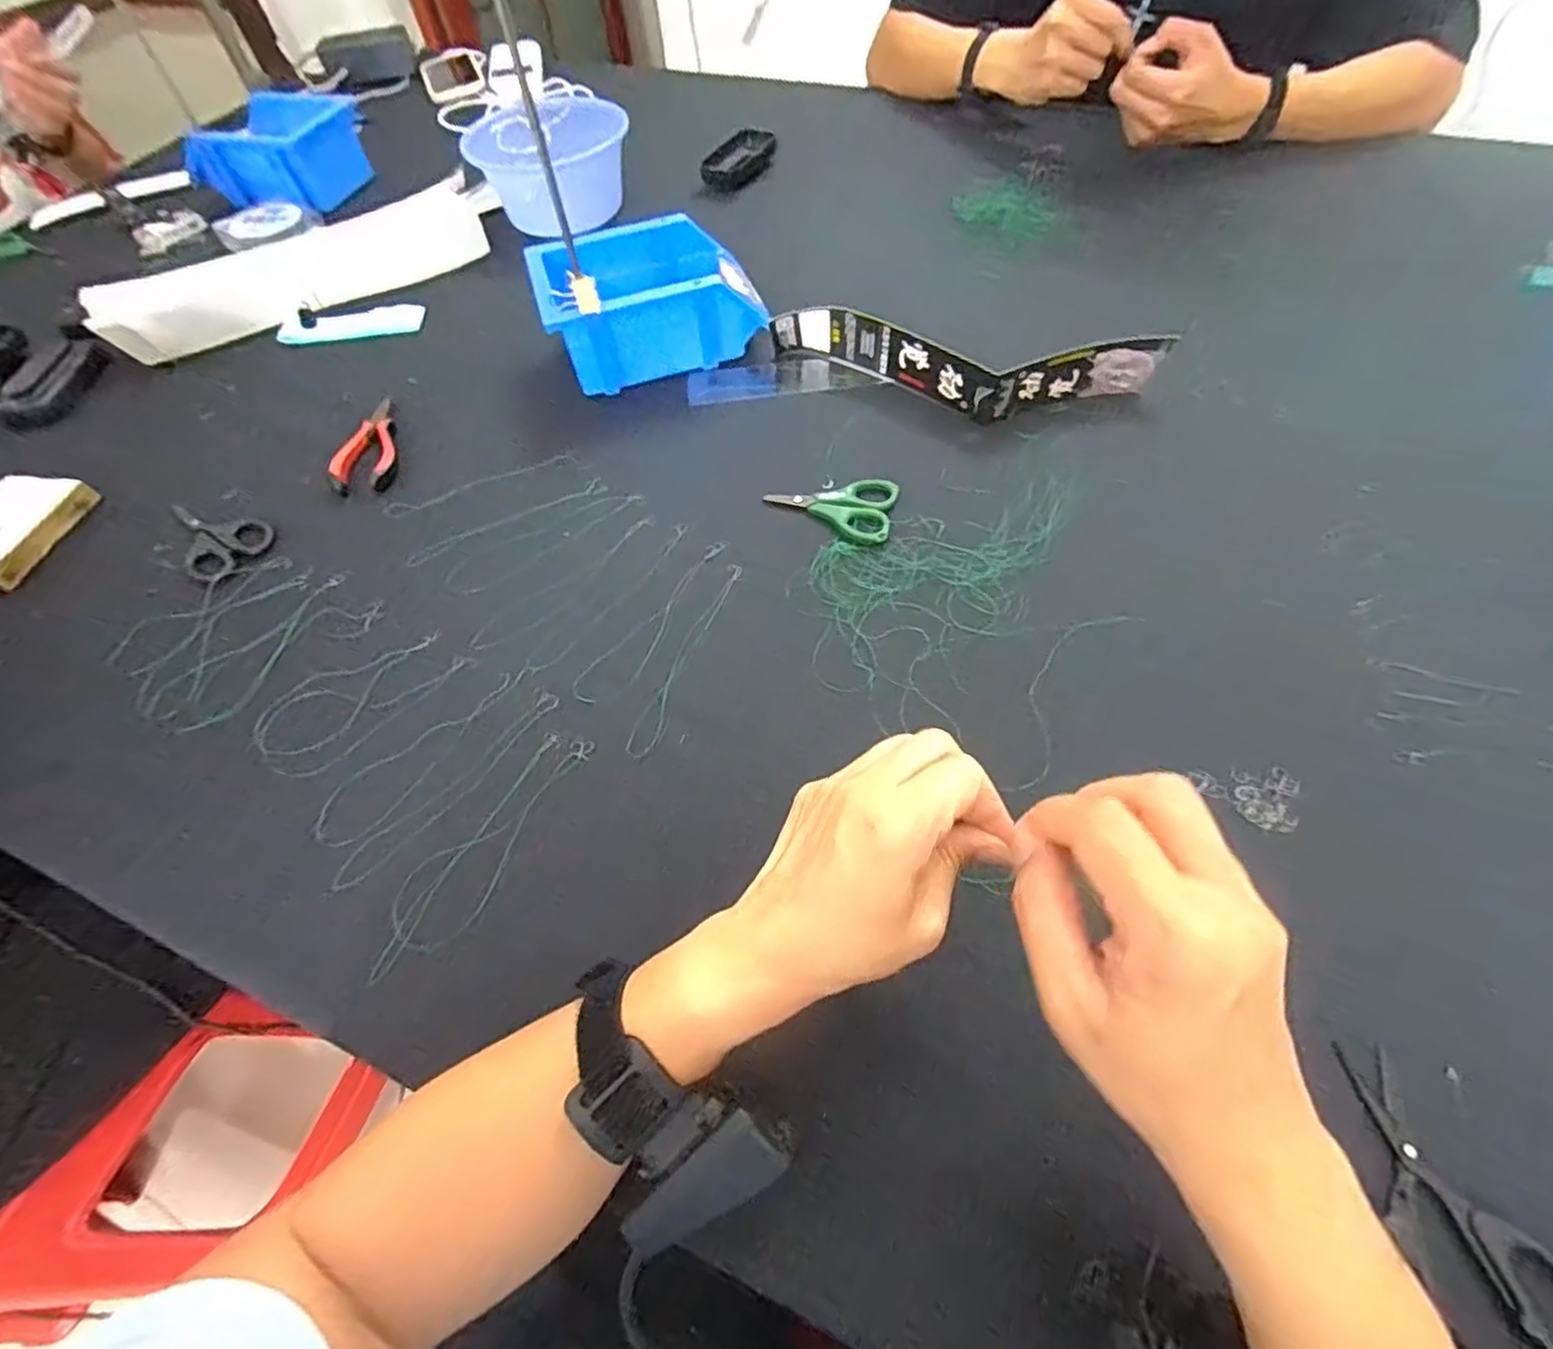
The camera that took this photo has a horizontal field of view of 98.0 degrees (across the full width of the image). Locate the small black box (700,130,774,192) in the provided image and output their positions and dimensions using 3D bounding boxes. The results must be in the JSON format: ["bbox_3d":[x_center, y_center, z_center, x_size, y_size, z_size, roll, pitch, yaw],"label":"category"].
[{"bbox_3d":[-0.045,-0.613,0.805,0.048,0.028,0.103,24,64,17],"label":"small black box"}]

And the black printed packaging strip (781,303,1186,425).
[{"bbox_3d":[0.146,-0.249,0.550,0.309,0.043,0.074,11,61,11],"label":"black printed packaging strip"}]

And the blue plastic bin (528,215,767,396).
[{"bbox_3d":[-0.112,-0.326,0.590,0.178,0.077,0.121,-21,60,-9],"label":"blue plastic bin"}]

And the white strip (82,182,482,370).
[{"bbox_3d":[-0.471,-0.404,0.676,0.363,0.048,0.086,-32,62,-14],"label":"white strip"}]

